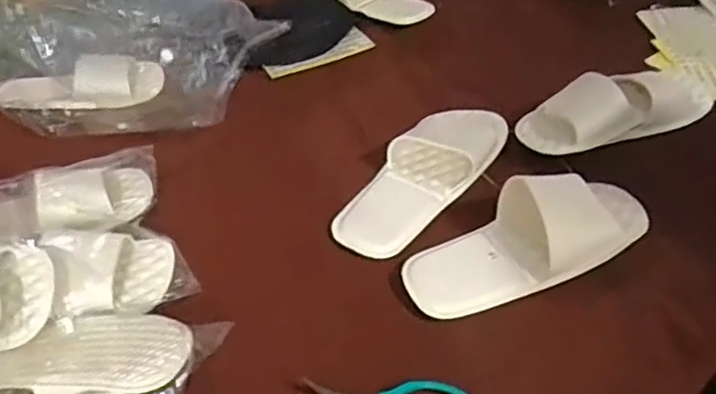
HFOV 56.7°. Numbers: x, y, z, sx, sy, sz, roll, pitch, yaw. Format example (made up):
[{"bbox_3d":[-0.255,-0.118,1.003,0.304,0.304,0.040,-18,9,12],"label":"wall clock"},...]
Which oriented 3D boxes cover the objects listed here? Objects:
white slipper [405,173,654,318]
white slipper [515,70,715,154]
[{"bbox_3d":[0.172,0.038,0.671,0.263,0.057,0.107,-13,45,-9],"label":"white slipper"},{"bbox_3d":[0.329,-0.117,0.815,0.276,0.070,0.099,-21,47,-17],"label":"white slipper"}]

